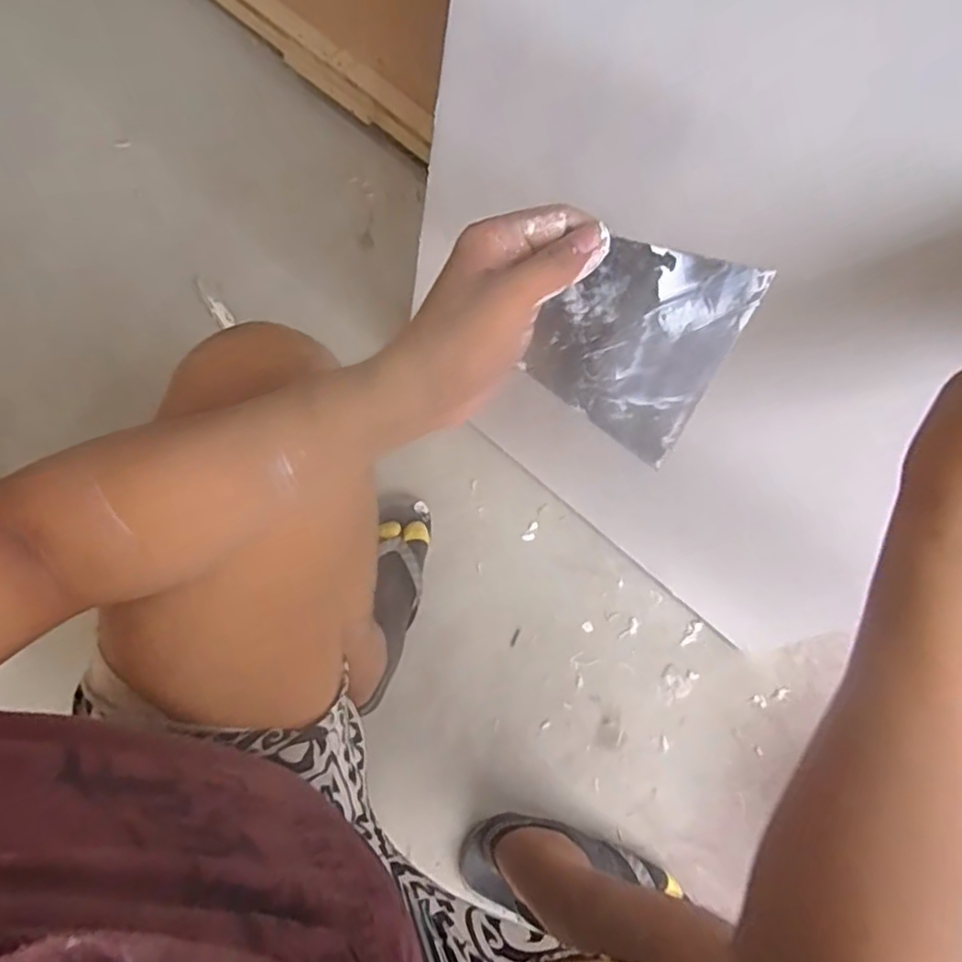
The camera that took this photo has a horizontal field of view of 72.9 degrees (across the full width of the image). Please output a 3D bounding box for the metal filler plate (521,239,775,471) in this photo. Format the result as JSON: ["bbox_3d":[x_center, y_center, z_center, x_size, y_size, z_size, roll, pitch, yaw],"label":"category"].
[{"bbox_3d":[0.077,-0.073,0.334,0.091,0.004,0.100,29,114,9],"label":"metal filler plate"}]

